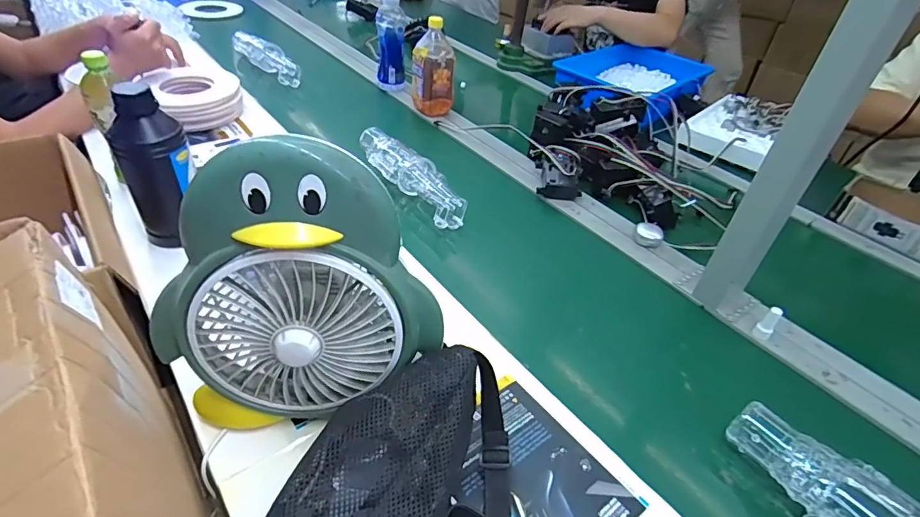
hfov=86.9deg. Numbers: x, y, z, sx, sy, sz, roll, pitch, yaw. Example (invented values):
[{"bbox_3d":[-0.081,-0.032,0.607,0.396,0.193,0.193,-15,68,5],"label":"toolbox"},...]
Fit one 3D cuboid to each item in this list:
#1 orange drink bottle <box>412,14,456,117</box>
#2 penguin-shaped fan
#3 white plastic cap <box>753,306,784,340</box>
[{"bbox_3d":[-0.060,-0.422,1.086,0.080,0.185,0.071,-16,45,-24],"label":"orange drink bottle"},{"bbox_3d":[-0.146,0.029,0.443,0.252,0.267,0.106,-2,41,-9],"label":"penguin-shaped fan"},{"bbox_3d":[0.422,0.086,0.660,0.020,0.048,0.020,3,40,-3],"label":"white plastic cap"}]

